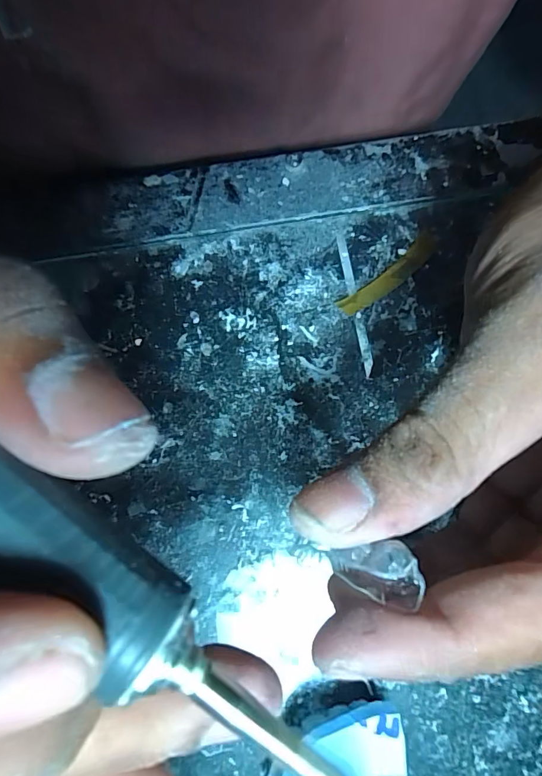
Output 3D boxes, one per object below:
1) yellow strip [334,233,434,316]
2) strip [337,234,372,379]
[{"bbox_3d":[0.048,-0.045,0.176,0.050,0.004,0.010,-40,79,-8],"label":"yellow strip"},{"bbox_3d":[0.033,-0.035,0.175,0.004,0.004,0.060,-9,77,-2],"label":"strip"}]

